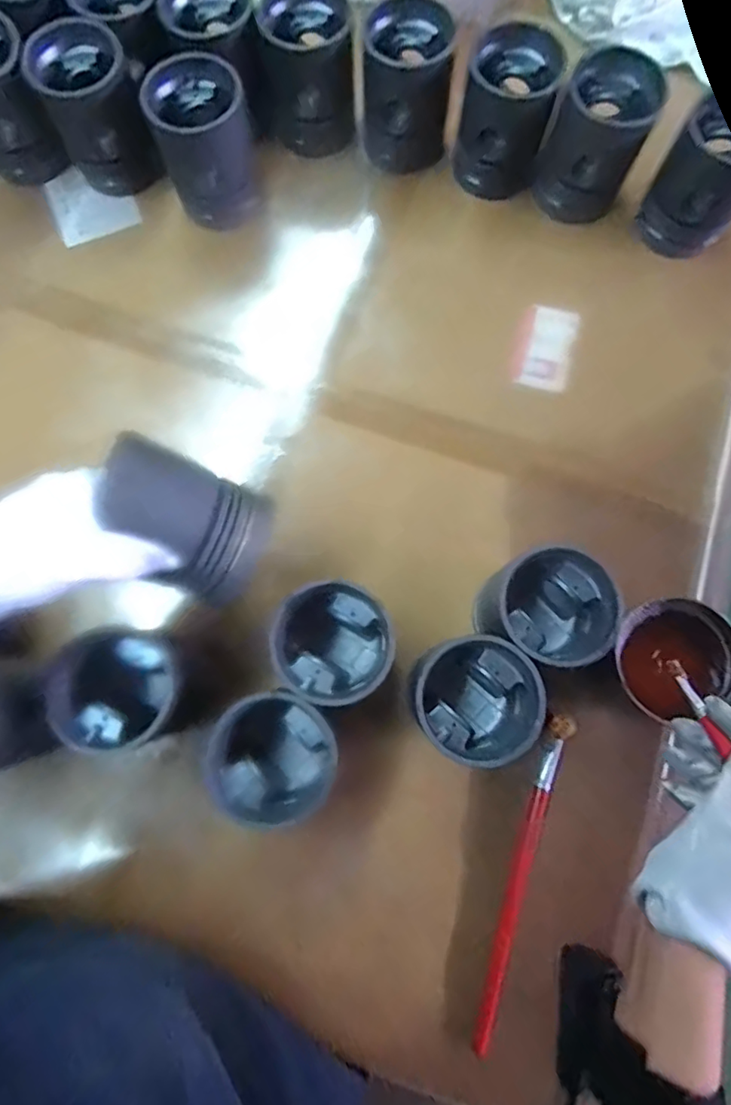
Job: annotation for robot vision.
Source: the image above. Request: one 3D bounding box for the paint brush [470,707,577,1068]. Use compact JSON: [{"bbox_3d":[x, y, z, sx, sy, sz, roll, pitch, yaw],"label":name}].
[{"bbox_3d":[0.130,0.268,0.457,0.020,0.020,0.263,19,80,5],"label":"paint brush"}]

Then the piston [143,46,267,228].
[{"bbox_3d":[-0.164,-0.416,0.549,0.095,0.118,0.089,-15,79,-2],"label":"piston"}]

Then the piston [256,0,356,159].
[{"bbox_3d":[-0.057,-0.503,0.567,0.094,0.096,0.101,-4,79,1],"label":"piston"}]

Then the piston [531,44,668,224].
[{"bbox_3d":[0.230,-0.411,0.549,0.091,0.105,0.102,21,80,5],"label":"piston"}]

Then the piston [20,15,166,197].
[{"bbox_3d":[-0.276,-0.452,0.560,0.092,0.101,0.100,-21,79,-3],"label":"piston"}]

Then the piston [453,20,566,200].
[{"bbox_3d":[0.143,-0.446,0.559,0.088,0.103,0.090,9,79,3],"label":"piston"}]

